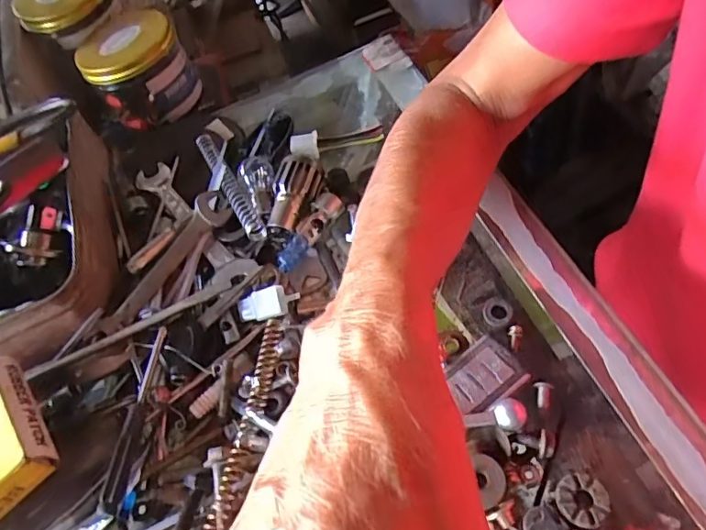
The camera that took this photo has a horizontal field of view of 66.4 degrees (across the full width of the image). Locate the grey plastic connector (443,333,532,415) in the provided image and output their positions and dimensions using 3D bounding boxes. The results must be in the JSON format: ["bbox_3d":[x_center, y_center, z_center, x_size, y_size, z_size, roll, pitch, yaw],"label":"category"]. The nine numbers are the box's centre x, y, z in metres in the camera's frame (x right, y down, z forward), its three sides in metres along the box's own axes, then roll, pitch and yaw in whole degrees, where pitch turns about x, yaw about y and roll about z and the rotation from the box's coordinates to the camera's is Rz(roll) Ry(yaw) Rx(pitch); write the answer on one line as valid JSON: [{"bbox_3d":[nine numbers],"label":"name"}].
[{"bbox_3d":[0.064,0.055,0.272,0.036,0.006,0.031,-33,55,-10],"label":"grey plastic connector"}]

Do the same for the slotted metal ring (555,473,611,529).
[{"bbox_3d":[0.100,0.103,0.235,0.020,0.010,0.021,-6,55,9],"label":"slotted metal ring"}]

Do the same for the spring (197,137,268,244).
[{"bbox_3d":[-0.086,-0.057,0.371,0.012,0.016,0.116,-29,55,-7],"label":"spring"}]

